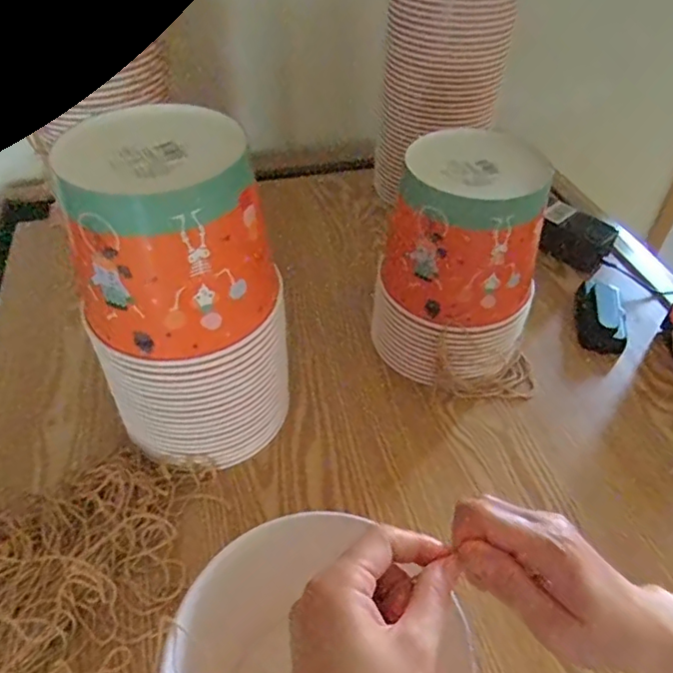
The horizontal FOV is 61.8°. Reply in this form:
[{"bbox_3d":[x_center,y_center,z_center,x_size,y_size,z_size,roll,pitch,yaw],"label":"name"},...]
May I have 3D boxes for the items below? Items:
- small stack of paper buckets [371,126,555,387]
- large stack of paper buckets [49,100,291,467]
[{"bbox_3d":[0.123,-0.070,0.572,0.151,0.231,0.142,14,46,12],"label":"small stack of paper buckets"},{"bbox_3d":[-0.124,-0.017,0.462,0.152,0.287,0.128,-19,49,-20],"label":"large stack of paper buckets"}]

